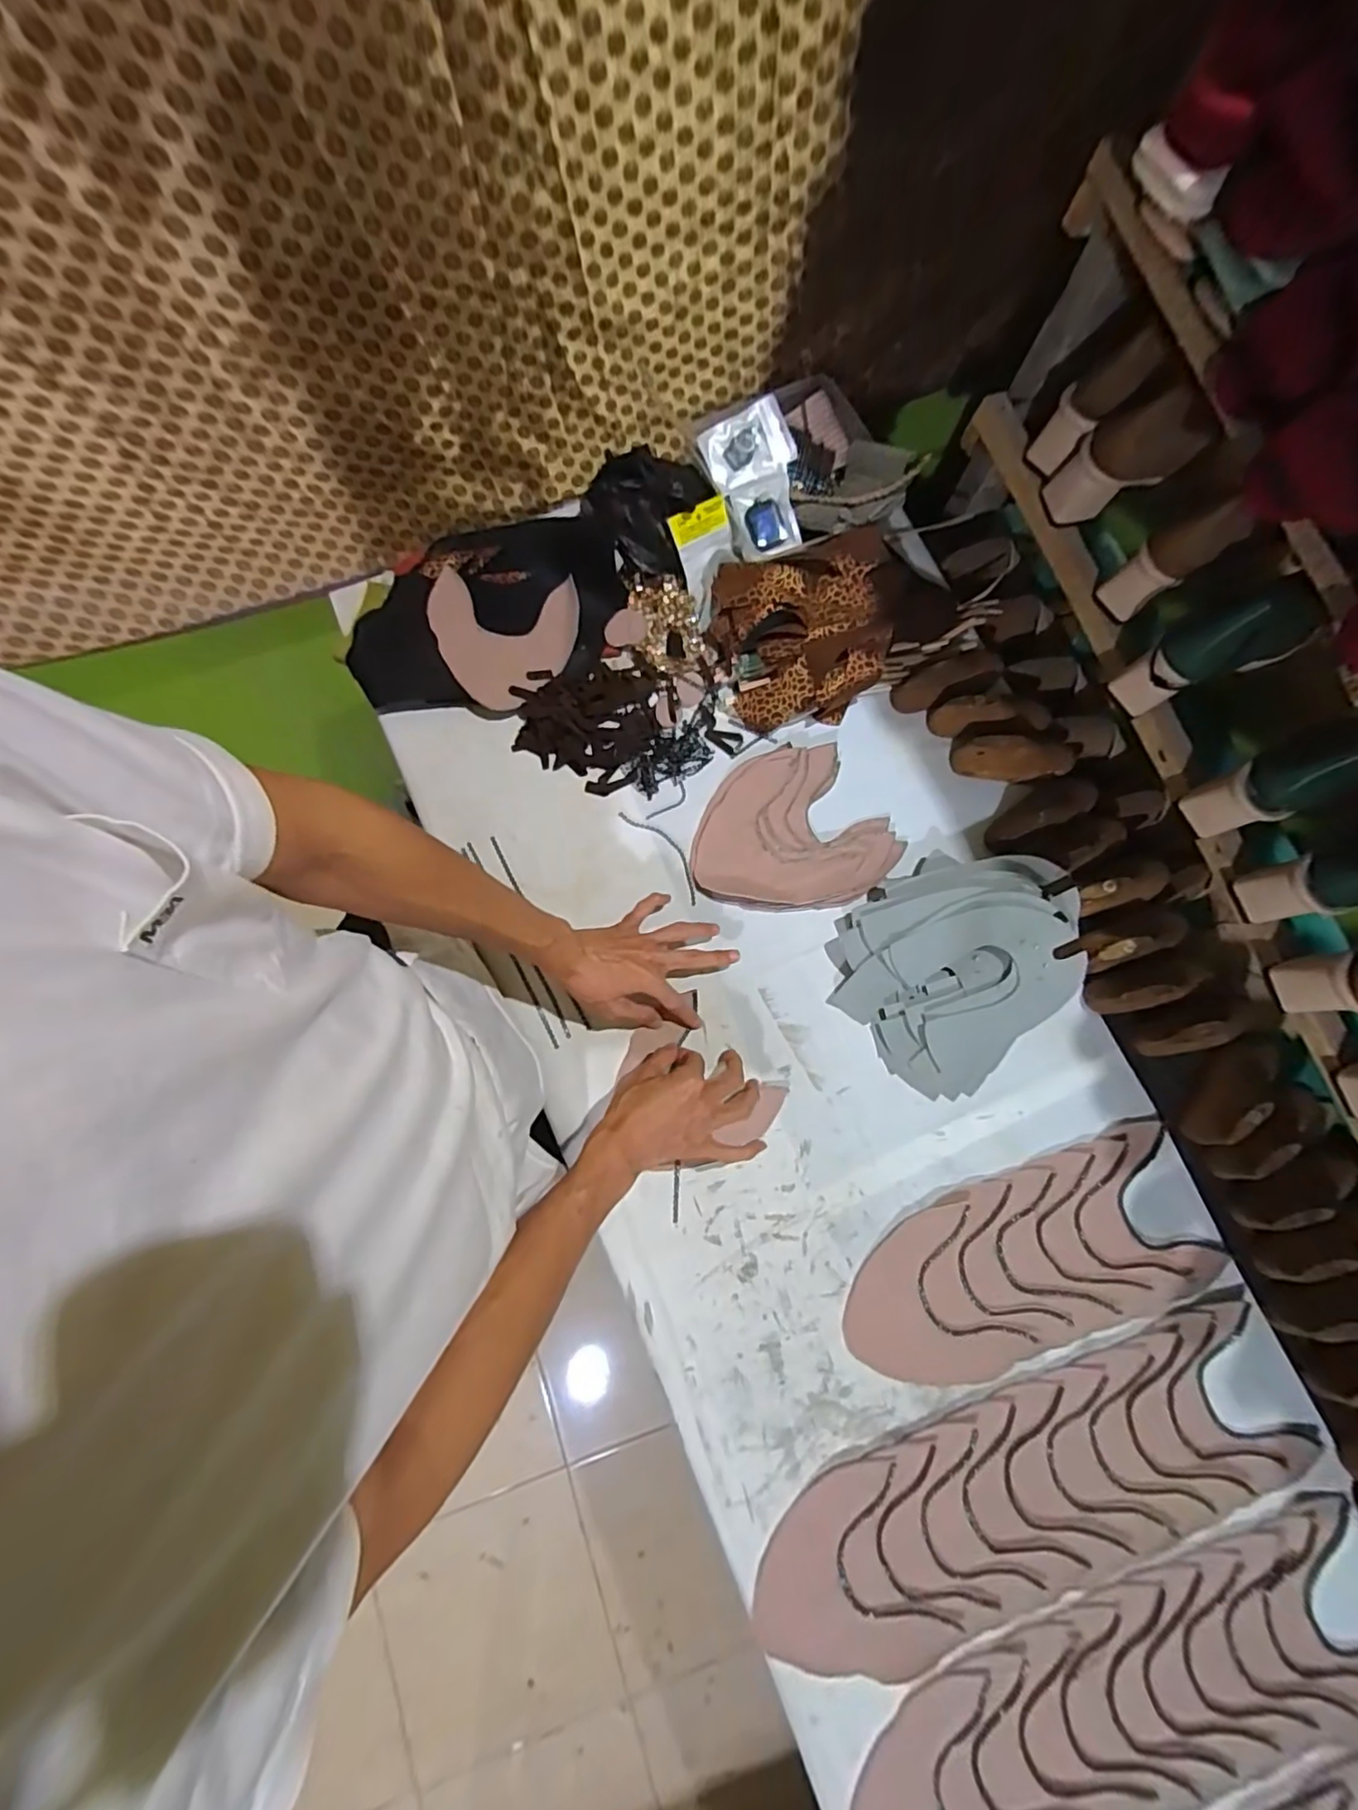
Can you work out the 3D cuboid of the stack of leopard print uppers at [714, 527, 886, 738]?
[{"bbox_3d":[0.139,-0.302,0.699,0.179,0.088,0.171,-12,79,-4],"label":"stack of leopard print uppers"}]

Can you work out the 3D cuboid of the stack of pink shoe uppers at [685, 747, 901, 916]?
[{"bbox_3d":[0.130,-0.087,0.692,0.219,0.015,0.181,1,79,-1],"label":"stack of pink shoe uppers"}]

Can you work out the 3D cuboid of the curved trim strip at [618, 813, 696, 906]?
[{"bbox_3d":[-0.014,-0.060,0.687,0.031,0.004,0.131,-39,82,-8],"label":"curved trim strip"}]

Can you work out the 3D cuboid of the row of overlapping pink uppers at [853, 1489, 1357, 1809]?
[{"bbox_3d":[0.402,0.715,0.548,0.516,0.008,0.175,-17,80,-5],"label":"row of overlapping pink uppers"}]

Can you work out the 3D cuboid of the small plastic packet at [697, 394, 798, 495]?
[{"bbox_3d":[0.084,-0.527,0.713,0.100,0.018,0.076,-31,103,2],"label":"small plastic packet"}]

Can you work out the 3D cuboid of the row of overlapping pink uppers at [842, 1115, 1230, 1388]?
[{"bbox_3d":[0.344,0.357,0.620,0.367,0.006,0.162,-20,80,-5],"label":"row of overlapping pink uppers"}]

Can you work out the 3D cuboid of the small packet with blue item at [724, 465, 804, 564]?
[{"bbox_3d":[0.097,-0.449,0.721,0.075,0.018,0.087,-13,97,3],"label":"small packet with blue item"}]

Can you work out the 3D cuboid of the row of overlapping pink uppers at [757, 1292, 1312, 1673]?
[{"bbox_3d":[0.328,0.550,0.579,0.526,0.008,0.169,-19,80,-5],"label":"row of overlapping pink uppers"}]

